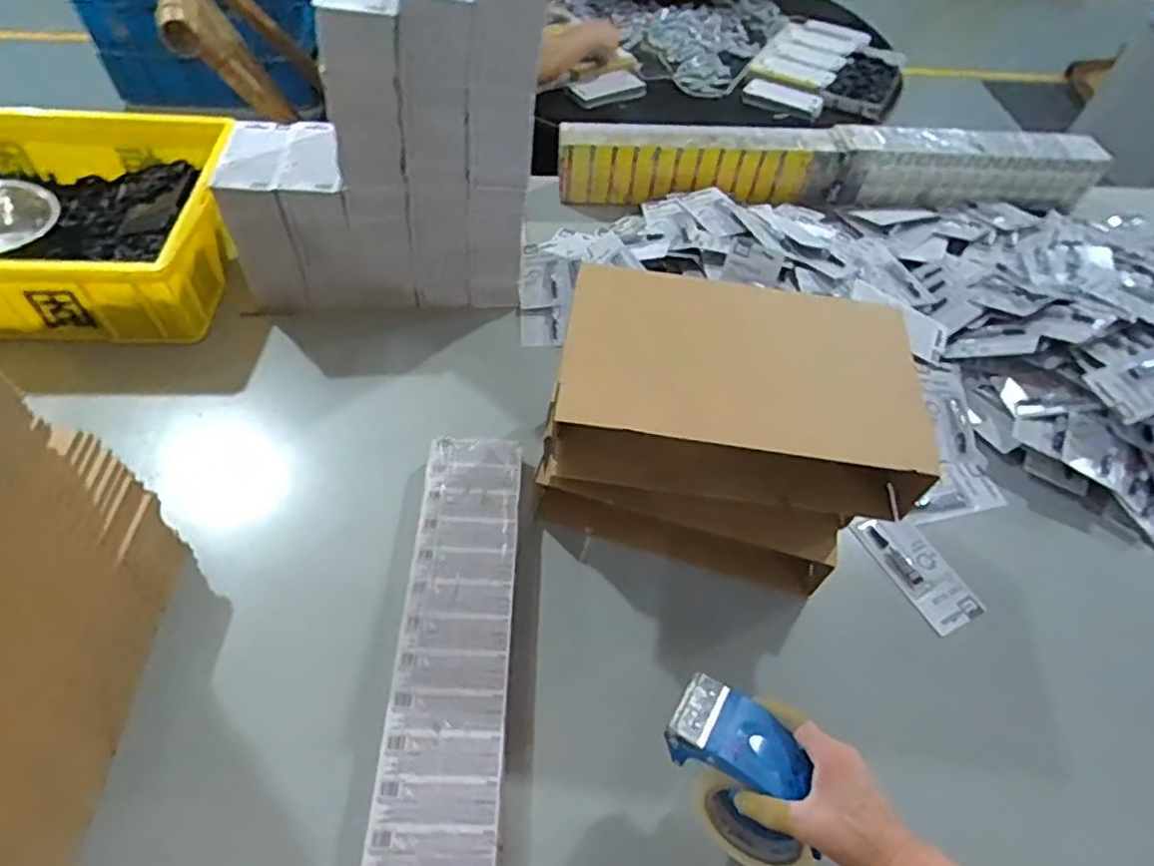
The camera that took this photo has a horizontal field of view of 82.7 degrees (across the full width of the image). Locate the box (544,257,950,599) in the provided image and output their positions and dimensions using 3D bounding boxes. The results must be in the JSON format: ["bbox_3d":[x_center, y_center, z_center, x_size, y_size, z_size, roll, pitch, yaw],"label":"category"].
[{"bbox_3d":[0.149,0.004,0.725,0.337,0.275,0.193,11,53,3],"label":"box"}]

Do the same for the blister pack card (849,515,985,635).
[{"bbox_3d":[0.418,0.163,0.804,0.080,0.016,0.158,-23,59,-21],"label":"blister pack card"}]

